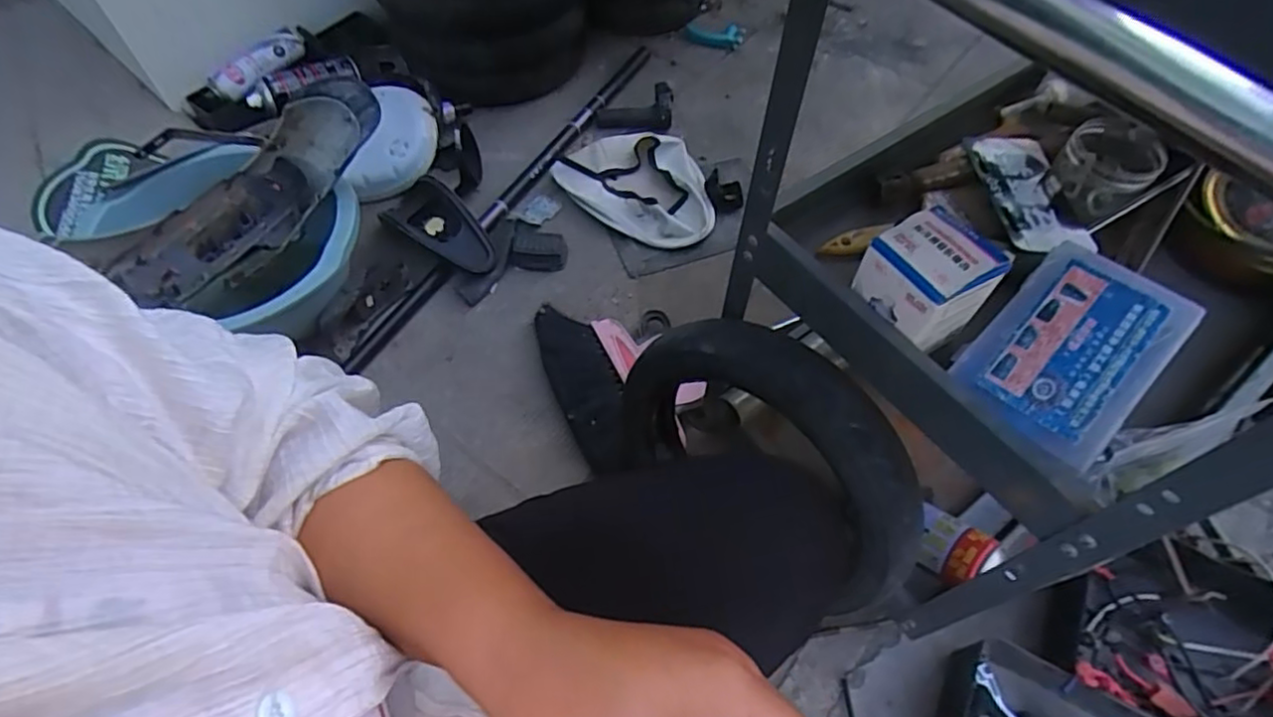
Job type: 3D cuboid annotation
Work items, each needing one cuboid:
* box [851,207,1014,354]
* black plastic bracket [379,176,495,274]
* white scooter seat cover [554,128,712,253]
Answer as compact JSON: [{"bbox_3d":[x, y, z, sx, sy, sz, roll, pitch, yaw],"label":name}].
[{"bbox_3d":[0.221,-0.058,0.492,0.074,0.086,0.073,-28,63,-18],"label":"box"},{"bbox_3d":[-0.306,-0.207,1.015,0.203,0.048,0.106,35,63,18],"label":"black plastic bracket"},{"bbox_3d":[0.018,-0.321,1.147,0.297,0.029,0.248,27,61,14],"label":"white scooter seat cover"}]

